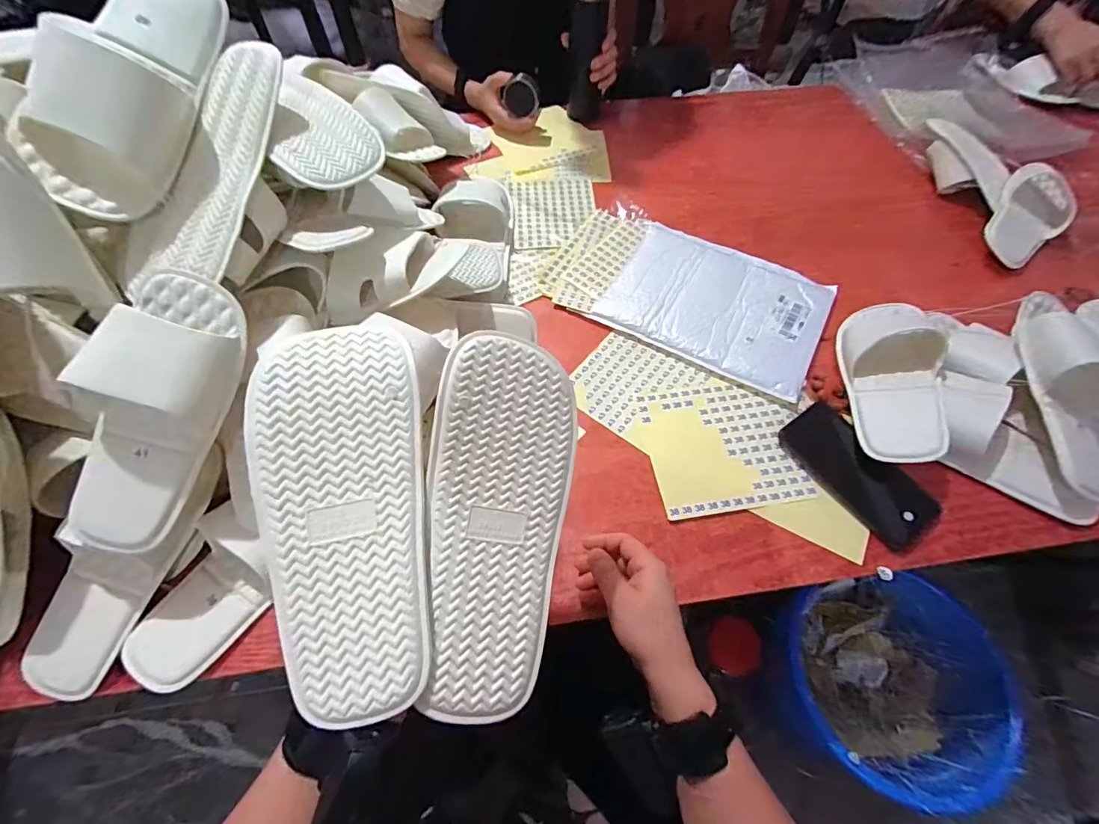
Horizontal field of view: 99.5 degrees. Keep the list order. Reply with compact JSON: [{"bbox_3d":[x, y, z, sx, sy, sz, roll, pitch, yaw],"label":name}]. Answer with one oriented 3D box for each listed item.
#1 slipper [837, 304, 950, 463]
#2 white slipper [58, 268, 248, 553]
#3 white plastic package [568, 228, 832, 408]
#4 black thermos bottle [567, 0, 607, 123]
[{"bbox_3d":[0.398,-0.045,0.540,0.094,0.065,0.236,16,62,10],"label":"slipper"},{"bbox_3d":[-0.326,-0.002,0.378,0.094,0.071,0.234,13,86,8],"label":"white slipper"},{"bbox_3d":[0.224,-0.150,0.630,0.276,0.015,0.209,28,65,16],"label":"white plastic package"},{"bbox_3d":[0.063,-0.615,0.803,0.055,0.195,0.062,-2,60,0],"label":"black thermos bottle"}]

